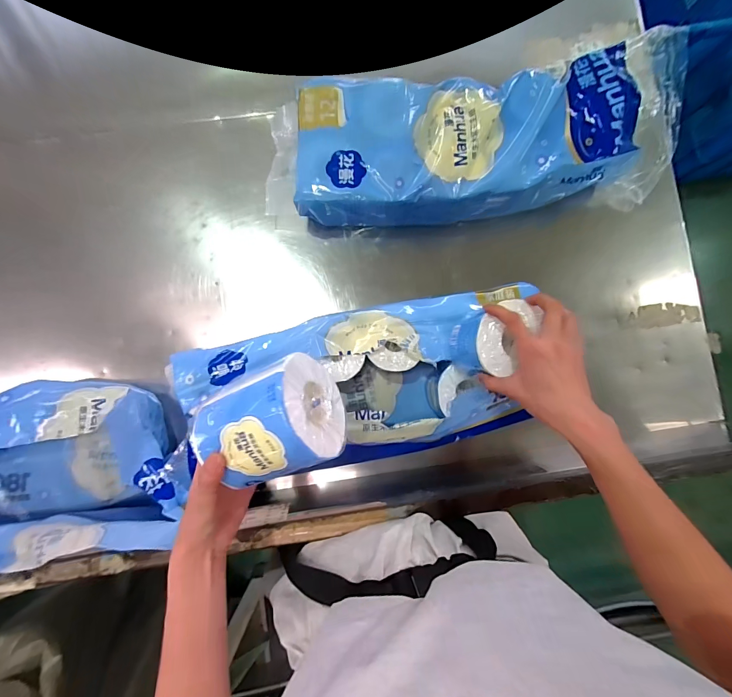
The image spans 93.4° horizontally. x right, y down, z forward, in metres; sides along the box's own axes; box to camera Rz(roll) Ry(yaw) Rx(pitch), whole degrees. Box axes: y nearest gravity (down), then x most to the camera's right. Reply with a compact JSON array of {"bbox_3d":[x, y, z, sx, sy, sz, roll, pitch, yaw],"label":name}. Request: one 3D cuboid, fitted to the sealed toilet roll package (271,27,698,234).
[{"bbox_3d":[0.180,-0.363,0.618,0.694,0.141,0.229,-5,86,-2],"label":"sealed toilet roll package"}]

